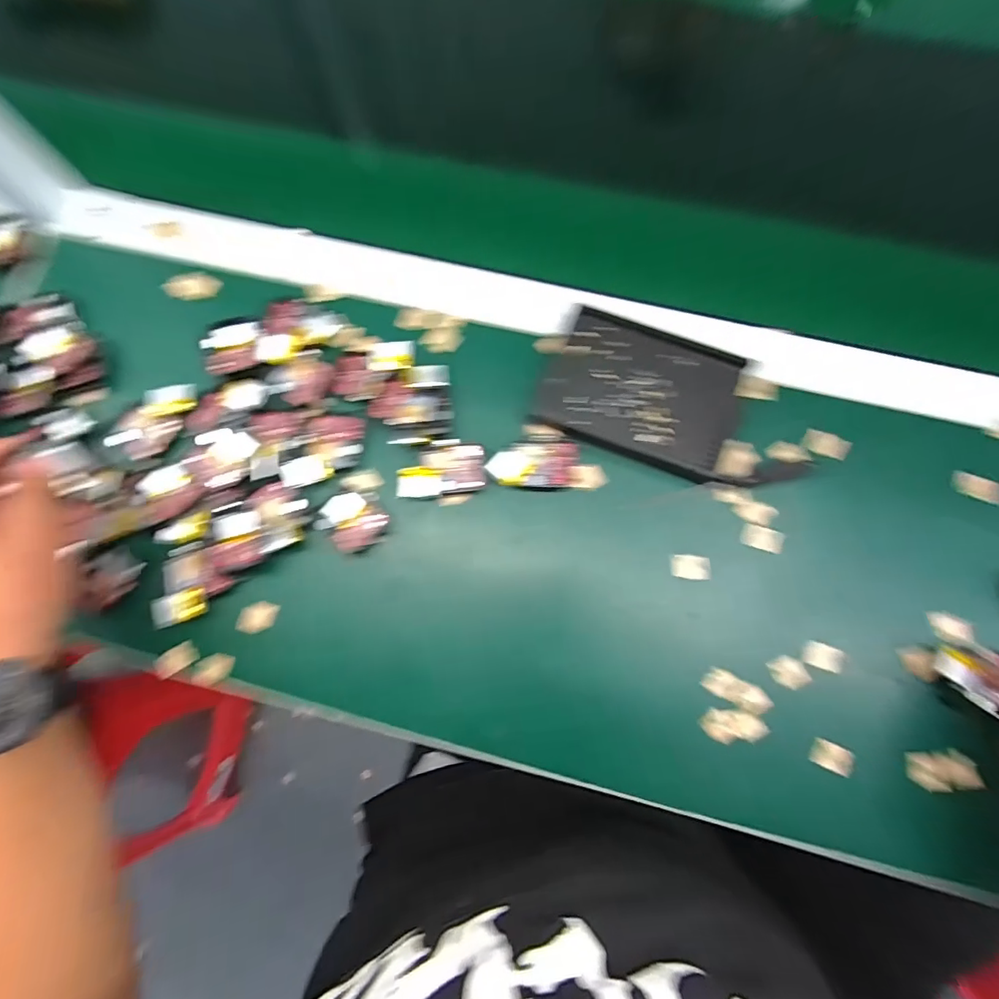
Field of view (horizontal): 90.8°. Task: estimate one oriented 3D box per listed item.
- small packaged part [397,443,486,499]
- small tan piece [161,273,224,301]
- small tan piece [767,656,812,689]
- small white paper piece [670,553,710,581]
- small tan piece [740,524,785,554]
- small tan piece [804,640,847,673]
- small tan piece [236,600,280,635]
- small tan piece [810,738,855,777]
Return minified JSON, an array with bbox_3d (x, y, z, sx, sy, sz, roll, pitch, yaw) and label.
[{"bbox_3d":[-0.040,-0.020,0.344,0.059,0.012,0.036,-4,79,0],"label":"small packaged part"},{"bbox_3d":[-0.240,-0.167,0.386,0.041,0.007,0.020,-12,80,-13],"label":"small tan piece"},{"bbox_3d":[0.189,0.113,0.323,0.023,0.009,0.018,28,81,6],"label":"small tan piece"},{"bbox_3d":[0.130,0.046,0.335,0.026,0.005,0.016,5,79,2],"label":"small white paper piece"},{"bbox_3d":[0.182,0.027,0.339,0.026,0.008,0.014,21,80,5],"label":"small tan piece"},{"bbox_3d":[0.213,0.103,0.322,0.023,0.005,0.015,18,80,4],"label":"small tan piece"},{"bbox_3d":[-0.168,0.082,0.341,0.029,0.004,0.019,-26,80,-4],"label":"small tan piece"},{"bbox_3d":[0.212,0.164,0.314,0.023,0.009,0.017,23,80,5],"label":"small tan piece"}]

